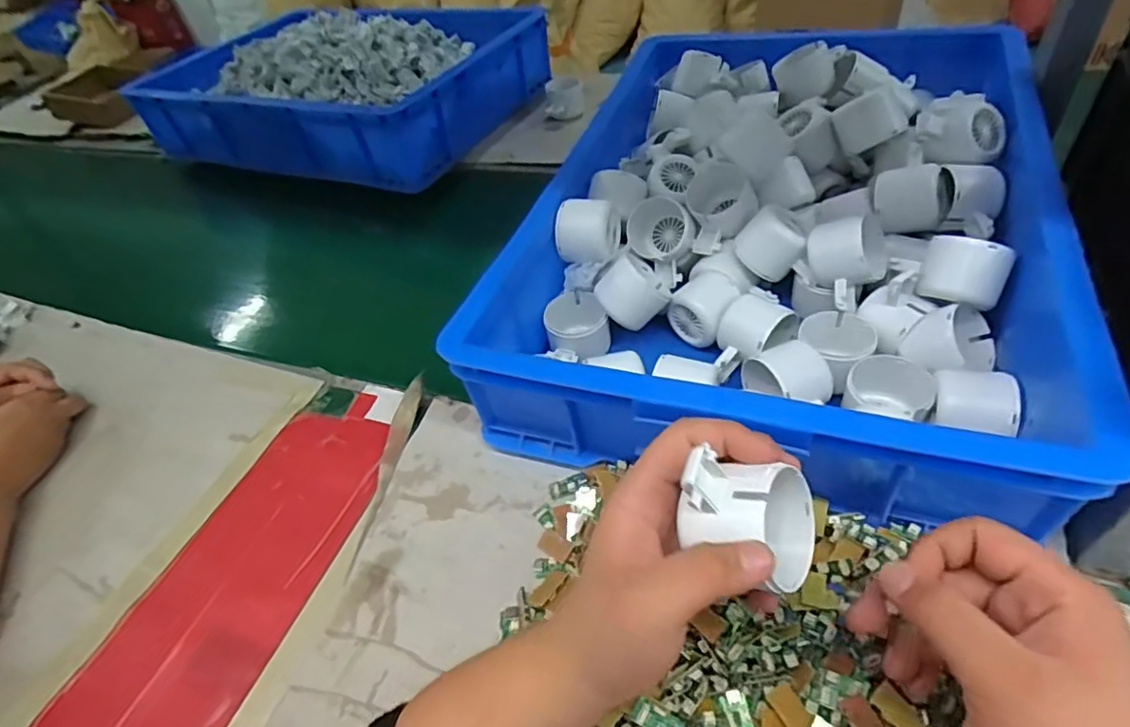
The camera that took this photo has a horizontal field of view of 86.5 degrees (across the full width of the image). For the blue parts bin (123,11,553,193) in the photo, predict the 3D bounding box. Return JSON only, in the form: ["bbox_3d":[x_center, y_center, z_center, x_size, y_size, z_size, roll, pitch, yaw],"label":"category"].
[{"bbox_3d":[-0.331,-0.452,0.961,0.497,0.151,0.405,15,51,23],"label":"blue parts bin"}]

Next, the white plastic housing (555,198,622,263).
[{"bbox_3d":[0.020,-0.124,0.557,0.054,0.044,0.050,6,48,16],"label":"white plastic housing"}]

